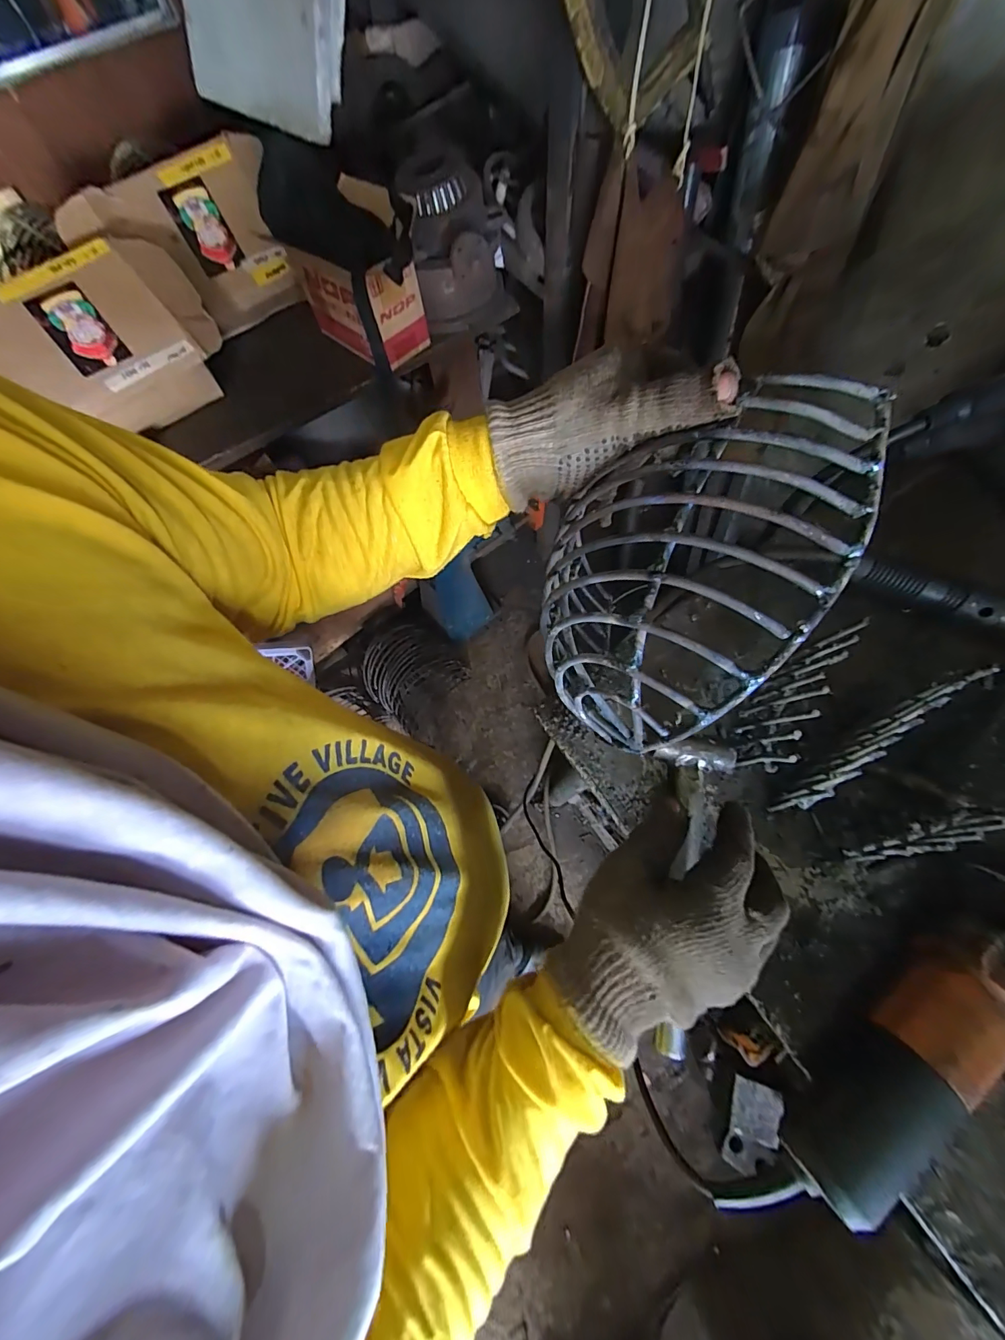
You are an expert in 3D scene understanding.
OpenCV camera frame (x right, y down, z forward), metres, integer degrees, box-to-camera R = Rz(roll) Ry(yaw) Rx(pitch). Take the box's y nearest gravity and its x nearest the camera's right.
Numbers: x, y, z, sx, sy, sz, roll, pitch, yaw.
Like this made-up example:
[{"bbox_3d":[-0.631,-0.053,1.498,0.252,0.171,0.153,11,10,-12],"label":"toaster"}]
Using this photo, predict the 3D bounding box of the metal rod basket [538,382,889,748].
[{"bbox_3d":[0.096,-0.054,0.258,0.134,0.128,0.172,22,72,11],"label":"metal rod basket"}]

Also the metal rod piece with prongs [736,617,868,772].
[{"bbox_3d":[0.255,0.024,0.400,0.032,0.089,0.132,31,74,14],"label":"metal rod piece with prongs"}]

